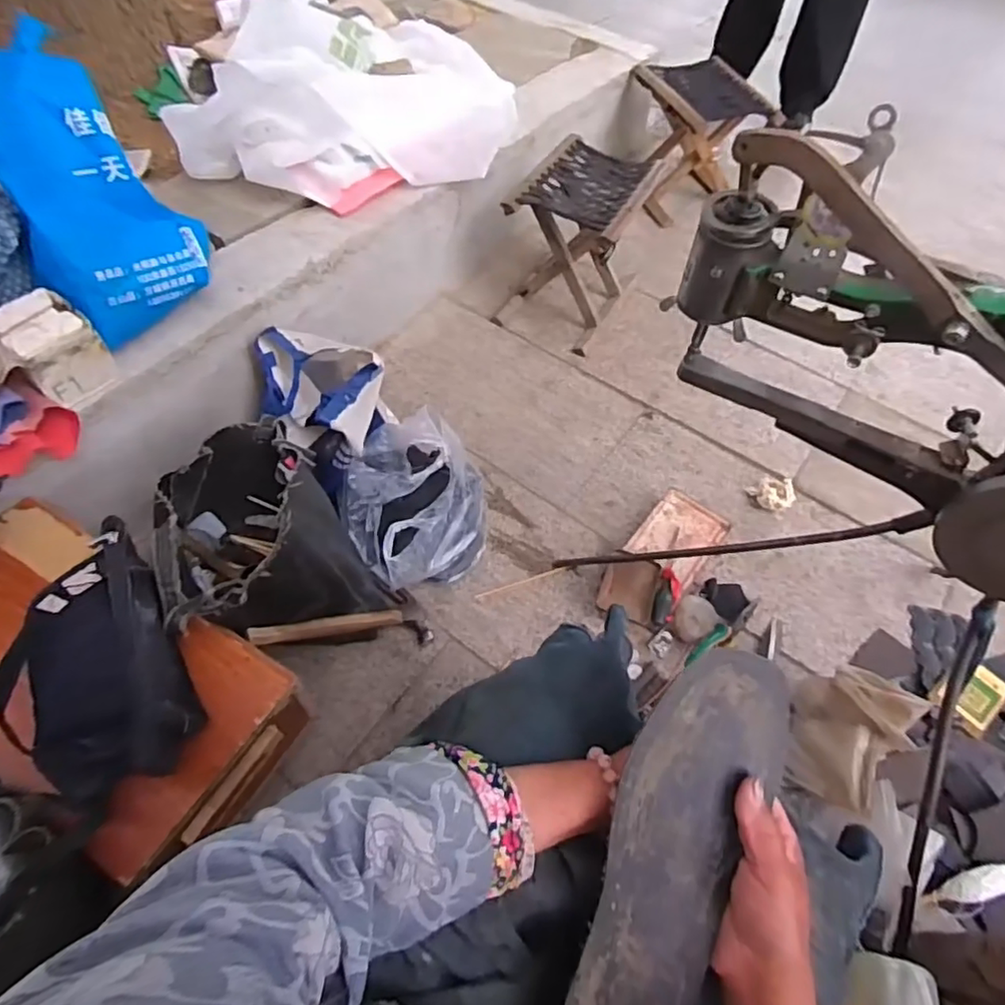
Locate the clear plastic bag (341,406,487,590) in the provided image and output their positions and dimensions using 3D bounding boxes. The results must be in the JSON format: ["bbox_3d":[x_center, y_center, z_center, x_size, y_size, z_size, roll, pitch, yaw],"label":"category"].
[{"bbox_3d":[-0.148,-0.003,1.018,0.237,0.186,0.260,-6,58,-6],"label":"clear plastic bag"}]

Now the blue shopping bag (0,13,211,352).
[{"bbox_3d":[-0.600,-0.439,0.883,0.207,0.310,0.240,-28,62,-19],"label":"blue shopping bag"}]

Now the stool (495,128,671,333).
[{"bbox_3d":[0.161,-0.564,1.323,0.240,0.269,0.294,26,60,14],"label":"stool"}]

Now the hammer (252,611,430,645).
[{"bbox_3d":[-0.243,0.199,0.937,0.294,0.039,0.059,5,50,-38],"label":"hammer"}]

